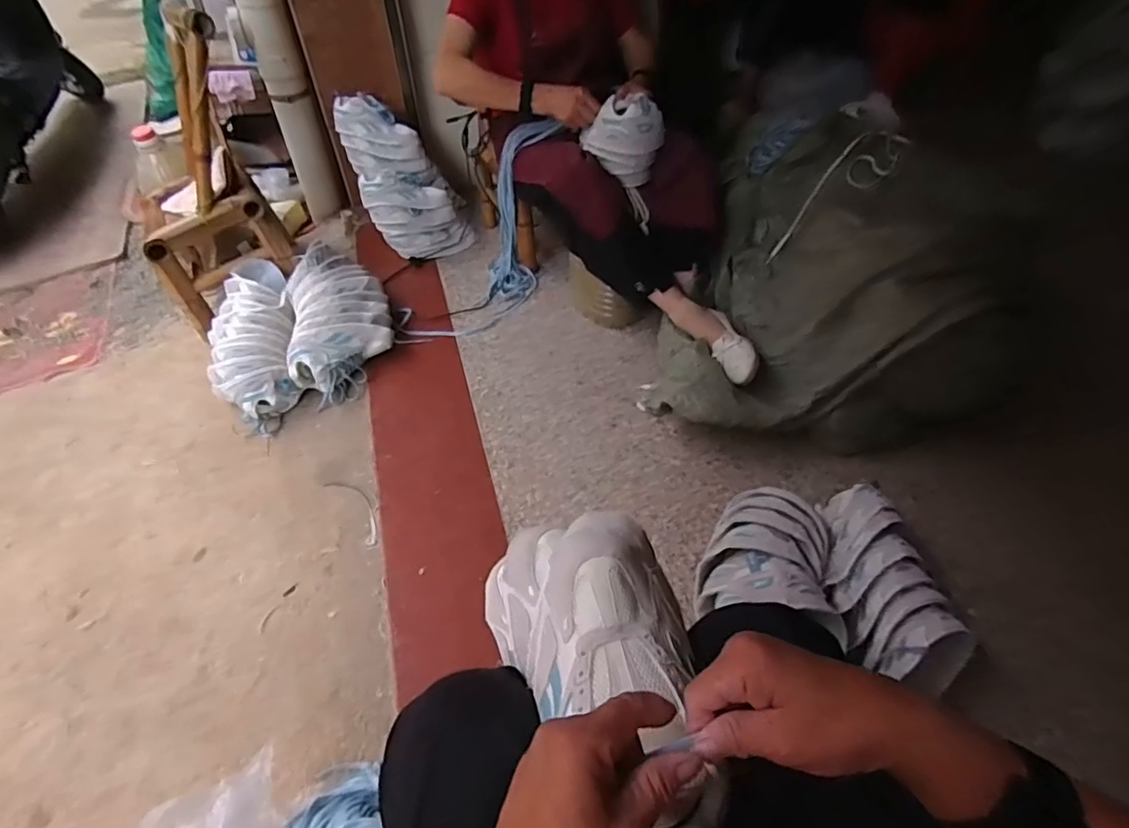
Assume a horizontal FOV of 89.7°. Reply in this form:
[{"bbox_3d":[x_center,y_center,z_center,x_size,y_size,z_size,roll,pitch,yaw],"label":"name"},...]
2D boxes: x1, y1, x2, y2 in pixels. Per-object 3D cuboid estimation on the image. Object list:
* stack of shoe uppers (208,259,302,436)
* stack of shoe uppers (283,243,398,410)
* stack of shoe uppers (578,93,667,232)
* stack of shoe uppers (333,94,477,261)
[{"bbox_3d":[-0.741,-0.181,1.355,0.197,0.154,0.461,-18,51,-15],"label":"stack of shoe uppers"},{"bbox_3d":[-0.541,-0.242,1.377,0.226,0.147,0.433,-12,50,-10],"label":"stack of shoe uppers"},{"bbox_3d":[0.111,-0.514,1.145,0.163,0.203,0.132,3,49,3],"label":"stack of shoe uppers"},{"bbox_3d":[-0.432,-0.649,1.573,0.275,0.327,0.305,-18,51,-15],"label":"stack of shoe uppers"}]

